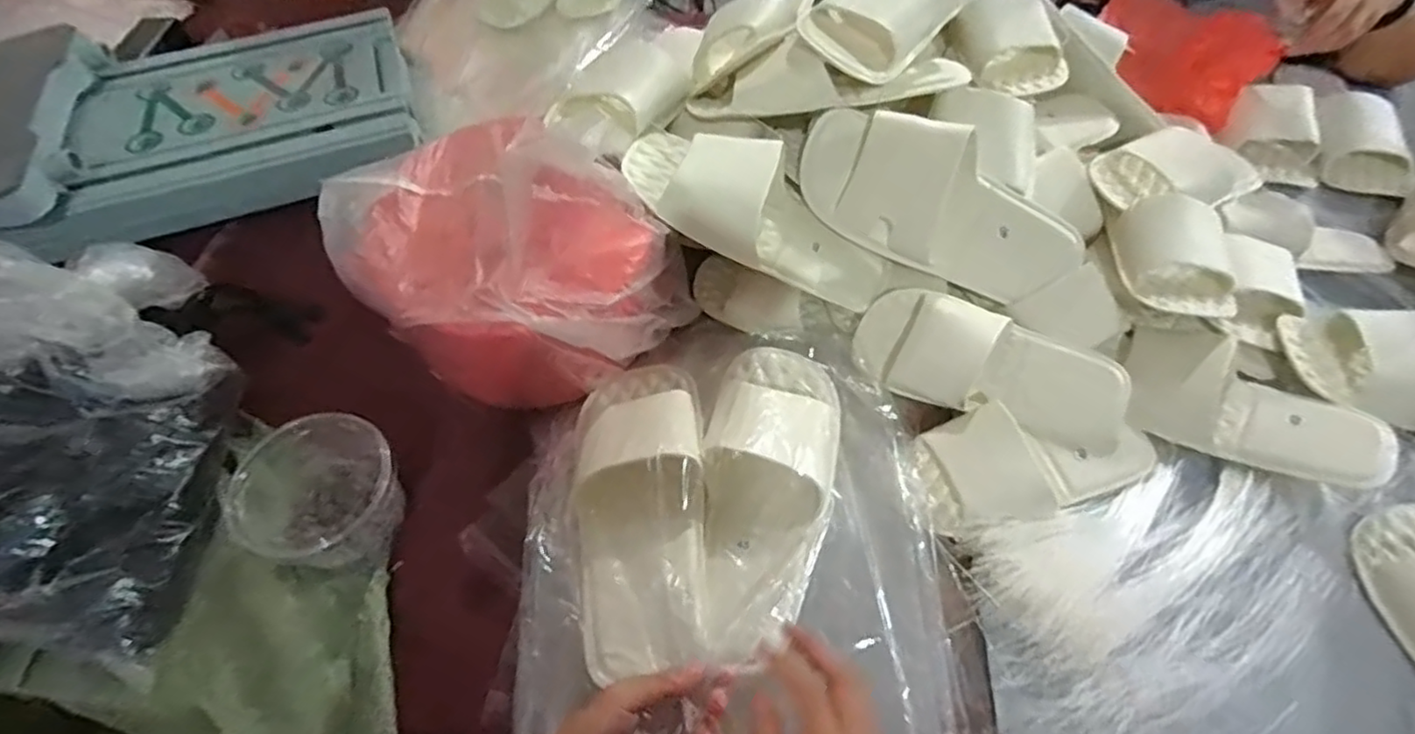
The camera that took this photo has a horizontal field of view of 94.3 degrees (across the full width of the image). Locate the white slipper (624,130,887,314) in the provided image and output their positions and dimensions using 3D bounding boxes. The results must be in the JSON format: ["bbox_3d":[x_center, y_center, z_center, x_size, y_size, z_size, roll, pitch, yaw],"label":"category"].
[{"bbox_3d":[0.055,-0.146,0.607,0.266,0.085,0.106,29,57,-8],"label":"white slipper"}]

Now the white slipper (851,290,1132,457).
[{"bbox_3d":[0.254,0.001,0.583,0.235,0.054,0.099,22,85,9],"label":"white slipper"}]

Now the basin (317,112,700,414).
[{"bbox_3d":[-0.183,-0.108,0.586,0.281,0.165,0.227,36,63,23],"label":"basin"}]

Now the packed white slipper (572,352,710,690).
[{"bbox_3d":[-0.053,0.097,0.517,0.100,0.057,0.261,-4,55,-2],"label":"packed white slipper"}]

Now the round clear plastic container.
[{"bbox_3d":[-0.290,0.101,0.509,0.104,0.073,0.109,0,55,1],"label":"round clear plastic container"}]

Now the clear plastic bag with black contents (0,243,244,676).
[{"bbox_3d":[-0.491,0.024,0.493,0.189,0.197,0.305,6,55,5],"label":"clear plastic bag with black contents"}]

